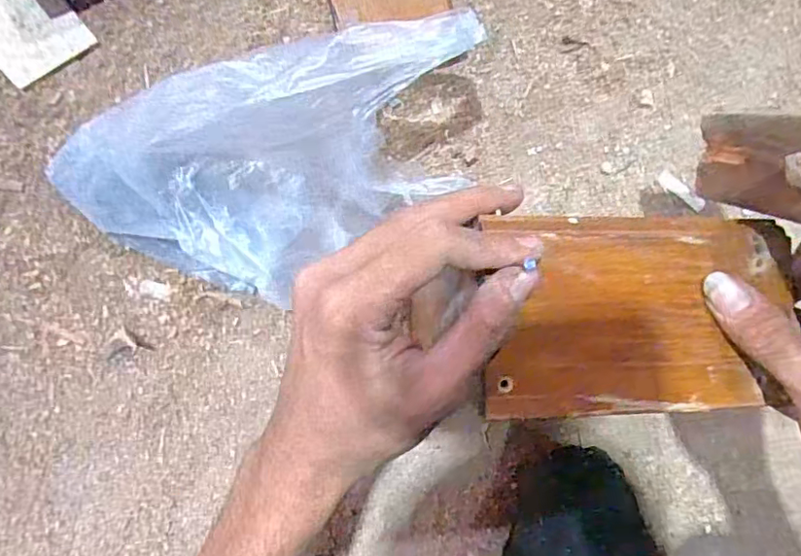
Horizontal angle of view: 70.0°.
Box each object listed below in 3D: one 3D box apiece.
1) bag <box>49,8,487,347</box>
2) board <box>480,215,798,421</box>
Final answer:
[{"bbox_3d":[-0.075,-0.062,0.334,0.235,0.110,0.126,-17,96,-9],"label":"bag"},{"bbox_3d":[0.106,0.016,0.252,0.137,0.014,0.085,0,93,-9],"label":"board"}]

